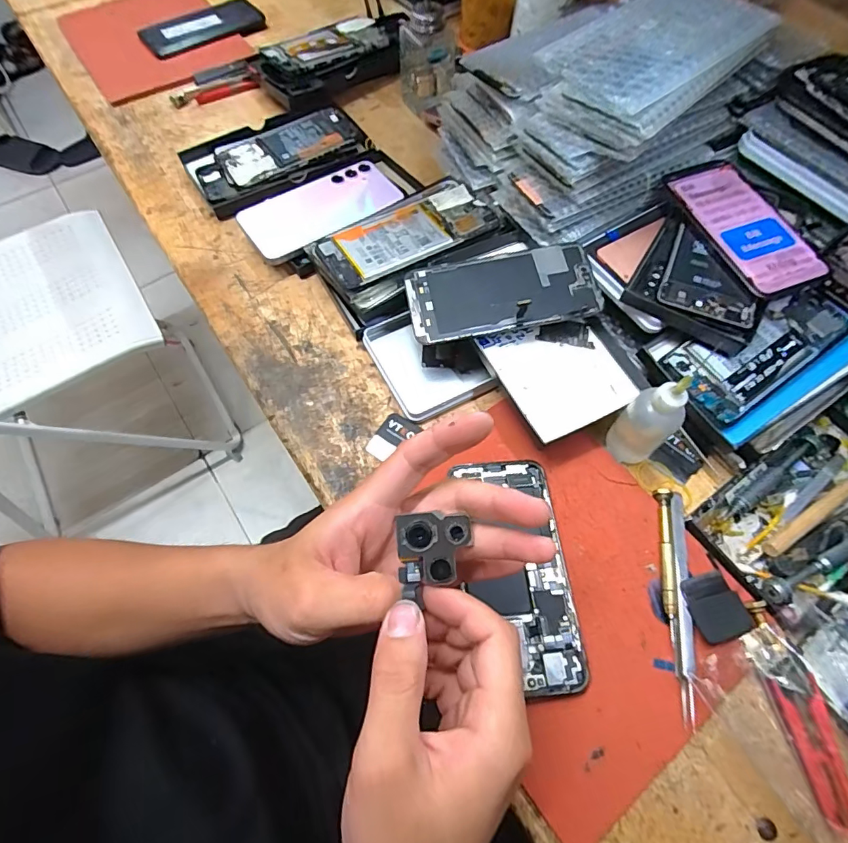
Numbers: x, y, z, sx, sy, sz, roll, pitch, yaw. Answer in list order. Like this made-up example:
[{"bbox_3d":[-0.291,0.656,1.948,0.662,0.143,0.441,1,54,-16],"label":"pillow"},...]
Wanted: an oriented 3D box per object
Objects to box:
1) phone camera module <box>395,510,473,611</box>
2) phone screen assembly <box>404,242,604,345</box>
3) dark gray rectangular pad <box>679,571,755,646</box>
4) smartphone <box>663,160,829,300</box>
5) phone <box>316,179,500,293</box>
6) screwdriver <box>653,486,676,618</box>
[{"bbox_3d":[0.006,0.070,0.244,0.034,0.006,0.041,-4,88,0],"label":"phone camera module"},{"bbox_3d":[0.066,-0.111,0.403,0.156,0.010,0.077,-10,69,1],"label":"phone screen assembly"},{"bbox_3d":[0.205,0.131,0.334,0.039,0.008,0.043,-16,66,-6],"label":"dark gray rectangular pad"},{"bbox_3d":[0.266,-0.165,0.395,0.068,0.008,0.141,-24,68,-4],"label":"smartphone"},{"bbox_3d":[-0.015,-0.177,0.446,0.164,0.013,0.089,-31,68,-13],"label":"phone"},{"bbox_3d":[0.176,0.094,0.346,0.010,0.007,0.091,9,66,5],"label":"screwdriver"}]

